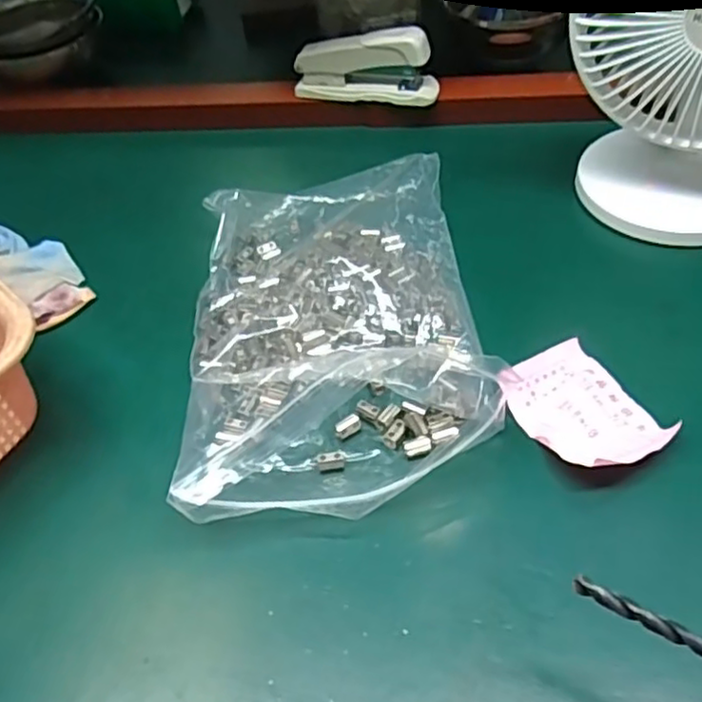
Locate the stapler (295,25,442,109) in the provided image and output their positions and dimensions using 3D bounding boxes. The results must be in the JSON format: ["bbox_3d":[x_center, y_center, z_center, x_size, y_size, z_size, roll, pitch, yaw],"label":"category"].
[{"bbox_3d":[0.011,-0.240,0.573,0.120,0.055,0.033,1,49,7],"label":"stapler"}]

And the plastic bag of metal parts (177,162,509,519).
[{"bbox_3d":[-0.012,-0.028,0.434,0.177,0.040,0.291,-6,47,-1],"label":"plastic bag of metal parts"}]

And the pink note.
[{"bbox_3d":[0.127,0.030,0.374,0.063,0.027,0.089,-22,49,-15],"label":"pink note"}]

